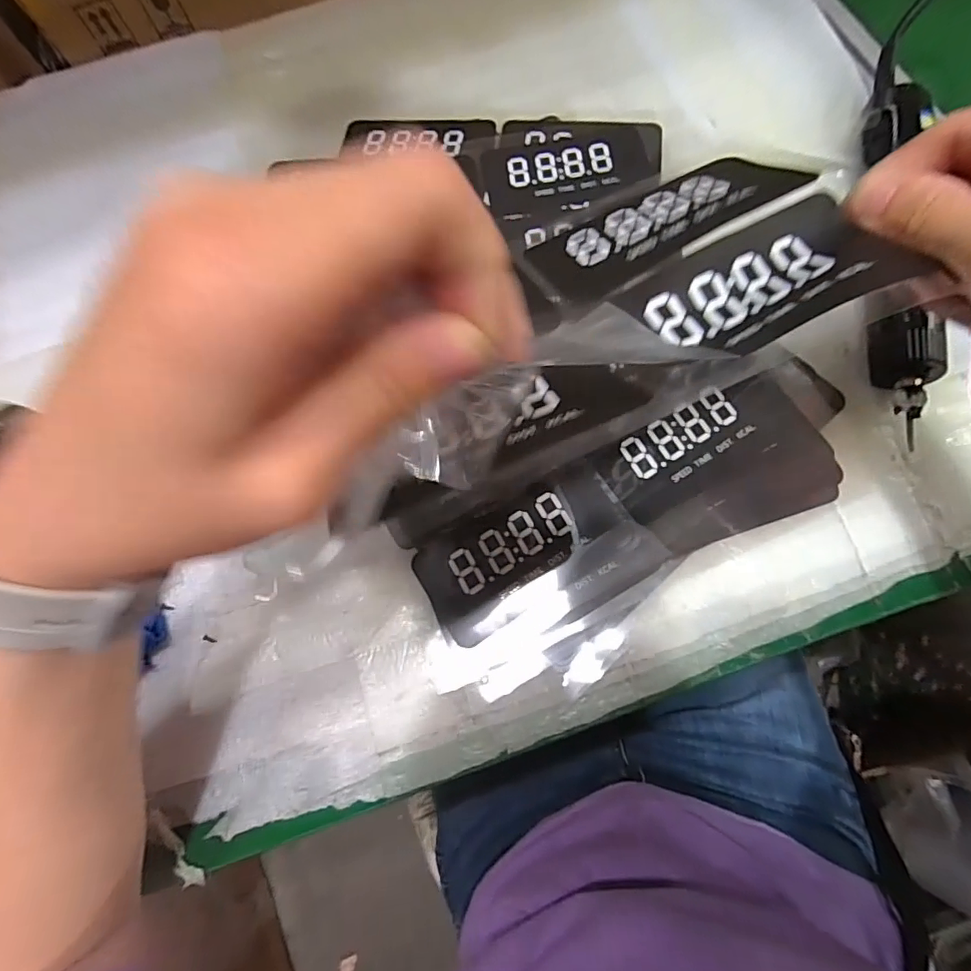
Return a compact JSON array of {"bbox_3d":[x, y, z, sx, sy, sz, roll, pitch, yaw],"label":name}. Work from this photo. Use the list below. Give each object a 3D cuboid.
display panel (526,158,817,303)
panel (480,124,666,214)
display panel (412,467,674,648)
[{"bbox_3d":[0.076,-0.111,0.222,0.107,0.011,0.054,-29,52,2],"label":"display panel"},{"bbox_3d":[0.061,-0.218,0.352,0.123,0.004,0.057,-12,74,-1],"label":"panel"},{"bbox_3d":[0.027,0.038,0.277,0.118,0.004,0.066,-25,74,-5],"label":"display panel"}]

